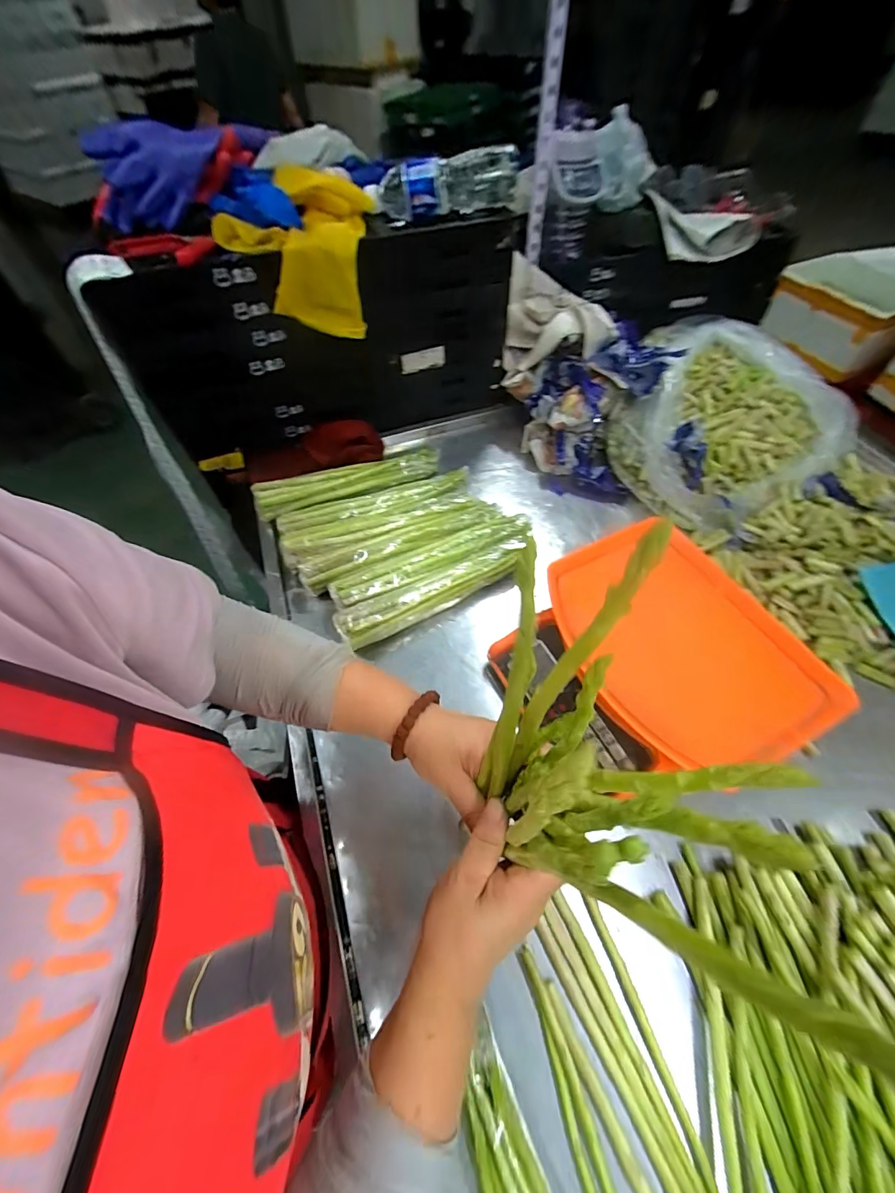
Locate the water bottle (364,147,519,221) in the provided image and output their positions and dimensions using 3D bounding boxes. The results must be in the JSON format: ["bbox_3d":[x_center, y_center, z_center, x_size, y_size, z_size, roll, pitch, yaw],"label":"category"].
[{"bbox_3d":[-0.003,-0.606,0.628,0.218,0.068,0.065,-8,57,-5],"label":"water bottle"}]

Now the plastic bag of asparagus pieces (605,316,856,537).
[{"bbox_3d":[0.485,-0.301,0.743,0.353,0.116,0.425,23,60,15],"label":"plastic bag of asparagus pieces"}]

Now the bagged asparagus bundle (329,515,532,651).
[{"bbox_3d":[-0.015,-0.035,0.635,0.319,0.053,0.106,-26,60,-16],"label":"bagged asparagus bundle"}]

